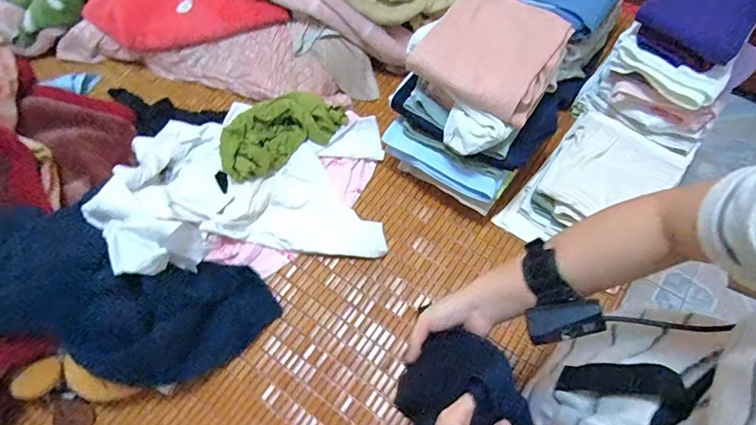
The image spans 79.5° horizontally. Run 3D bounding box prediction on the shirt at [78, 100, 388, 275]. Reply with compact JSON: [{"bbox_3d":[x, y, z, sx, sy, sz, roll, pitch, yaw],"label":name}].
[{"bbox_3d":[-0.257,-0.057,0.885,0.518,0.193,0.387,-2,63,1],"label":"shirt"}]

